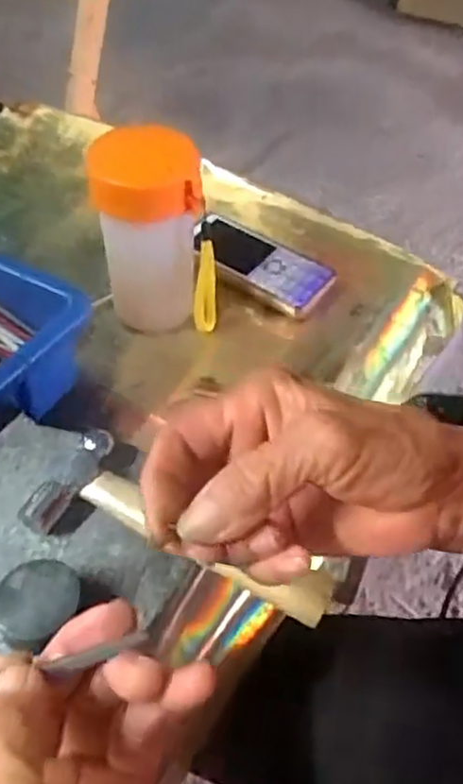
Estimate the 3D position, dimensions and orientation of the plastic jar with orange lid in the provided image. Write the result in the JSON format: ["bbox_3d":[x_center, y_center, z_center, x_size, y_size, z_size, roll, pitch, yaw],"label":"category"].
[{"bbox_3d":[-0.057,-0.107,0.495,0.067,0.130,0.059,-6,49,-6],"label":"plastic jar with orange lid"}]

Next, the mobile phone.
[{"bbox_3d":[0.019,-0.101,0.570,0.123,0.017,0.055,28,54,22],"label":"mobile phone"}]

